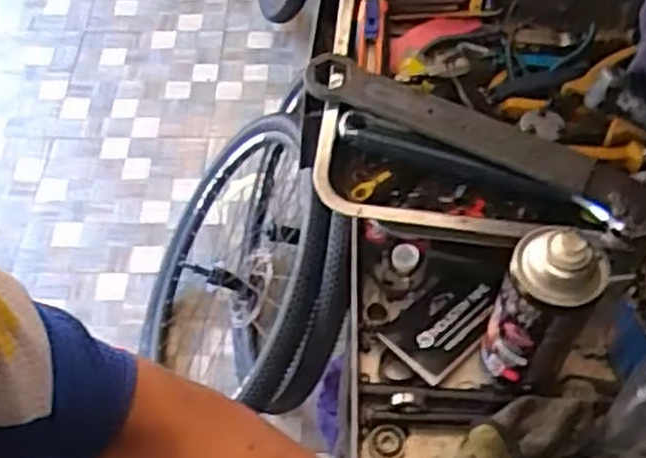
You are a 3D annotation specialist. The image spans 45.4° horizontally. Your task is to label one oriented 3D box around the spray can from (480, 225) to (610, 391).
[{"bbox_3d":[0.158,0.062,0.569,0.060,0.184,0.057,-1,55,2],"label":"spray can"}]

